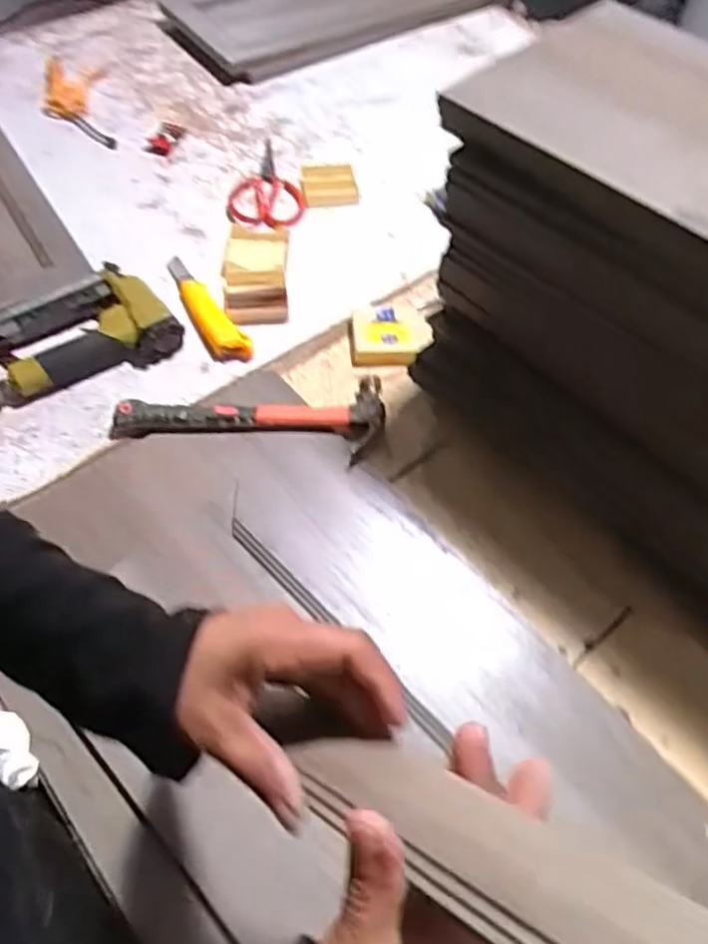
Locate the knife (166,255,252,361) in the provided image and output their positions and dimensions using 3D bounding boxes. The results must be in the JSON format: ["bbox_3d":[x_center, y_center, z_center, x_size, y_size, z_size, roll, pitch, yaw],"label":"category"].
[{"bbox_3d":[-0.171,-0.184,0.801,0.037,0.030,0.175,-29,61,-21],"label":"knife"}]

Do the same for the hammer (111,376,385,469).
[{"bbox_3d":[-0.104,-0.051,0.721,0.262,0.026,0.091,0,55,-3],"label":"hammer"}]

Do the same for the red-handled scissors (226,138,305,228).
[{"bbox_3d":[-0.117,-0.372,0.947,0.096,0.023,0.170,-4,56,-5],"label":"red-handled scissors"}]

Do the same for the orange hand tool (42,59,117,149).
[{"bbox_3d":[-0.385,-0.512,1.000,0.083,0.029,0.193,-11,57,-10],"label":"orange hand tool"}]

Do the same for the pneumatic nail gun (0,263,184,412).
[{"bbox_3d":[-0.311,-0.136,0.747,0.233,0.040,0.126,-27,61,-19],"label":"pneumatic nail gun"}]

